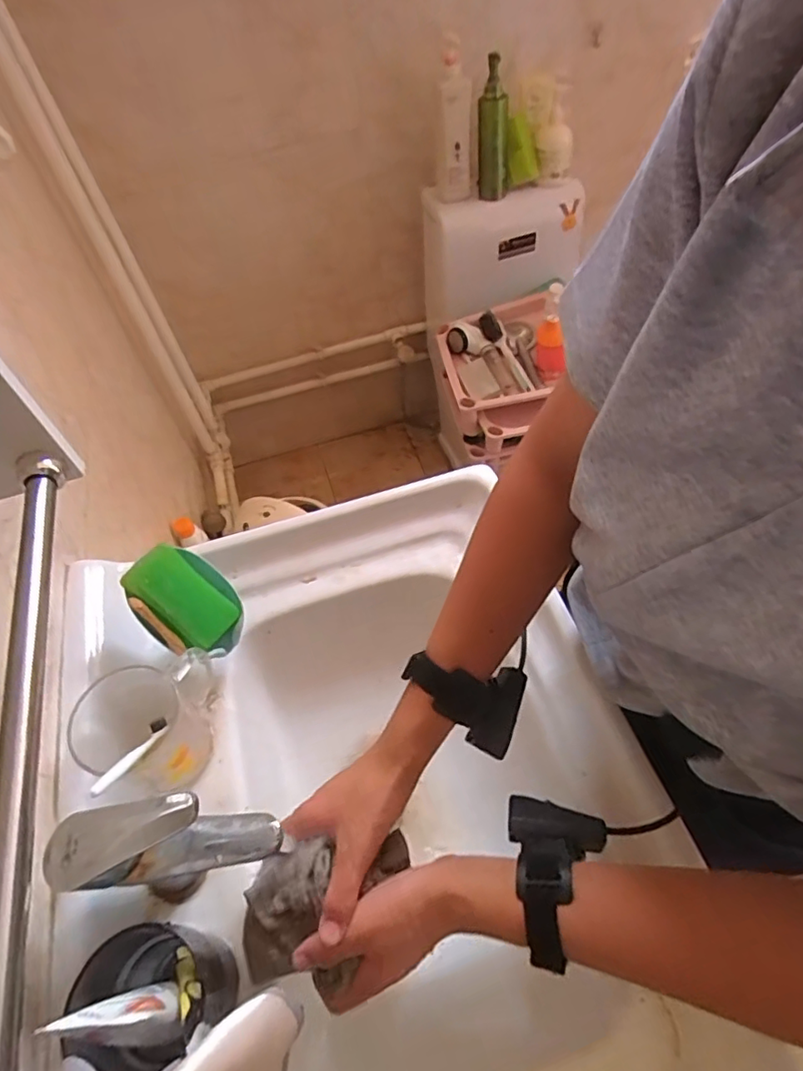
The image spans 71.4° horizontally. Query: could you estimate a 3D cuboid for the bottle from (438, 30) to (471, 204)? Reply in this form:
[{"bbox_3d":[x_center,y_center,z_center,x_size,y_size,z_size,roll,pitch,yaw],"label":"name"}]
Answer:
[{"bbox_3d":[0.111,-0.836,1.146,0.072,0.253,0.071,1,57,6],"label":"bottle"}]

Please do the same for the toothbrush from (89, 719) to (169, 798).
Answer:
[{"bbox_3d":[-0.211,0.172,0.446,0.013,0.168,0.014,-23,89,-13],"label":"toothbrush"}]

